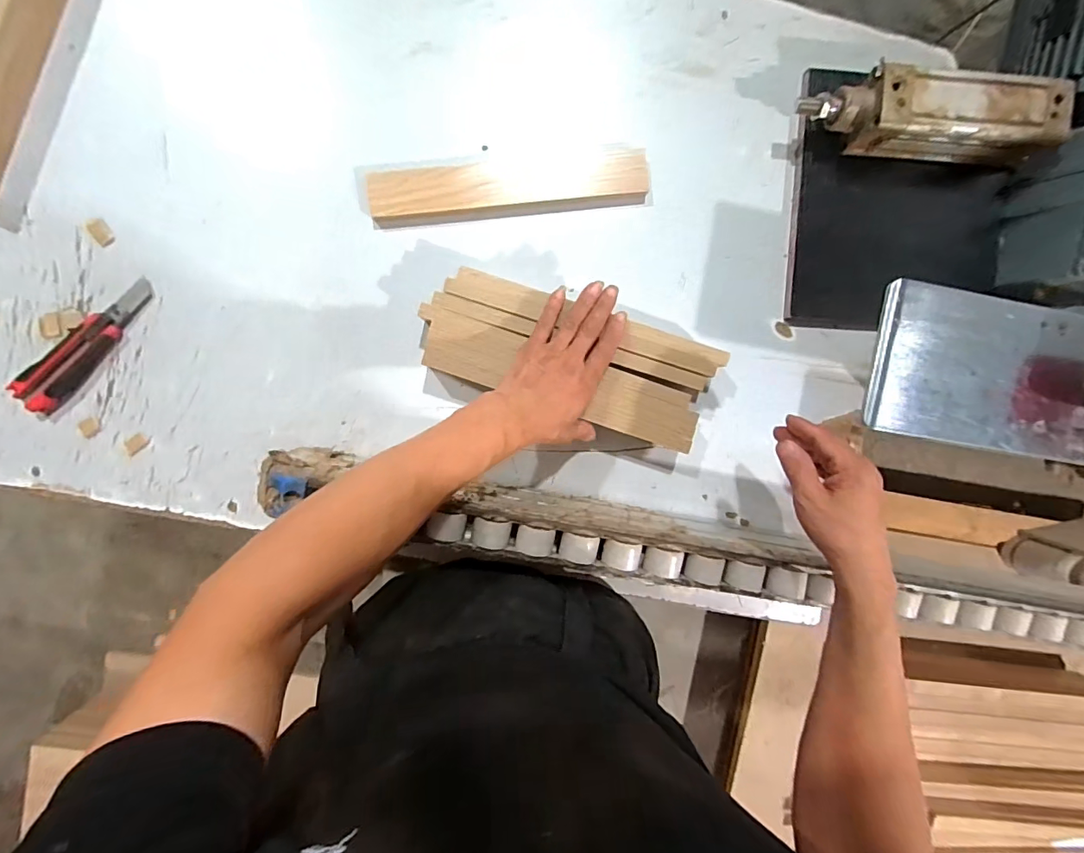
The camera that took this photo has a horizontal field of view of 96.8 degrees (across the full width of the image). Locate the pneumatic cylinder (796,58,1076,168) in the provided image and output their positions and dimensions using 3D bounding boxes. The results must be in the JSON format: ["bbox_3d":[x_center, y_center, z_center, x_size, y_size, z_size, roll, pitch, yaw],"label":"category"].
[{"bbox_3d":[0.410,-0.330,0.518,0.283,0.074,0.071,0,95,-5],"label":"pneumatic cylinder"}]

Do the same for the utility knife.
[{"bbox_3d":[-0.473,-0.084,0.501,0.174,0.015,0.040,-44,97,0],"label":"utility knife"}]

